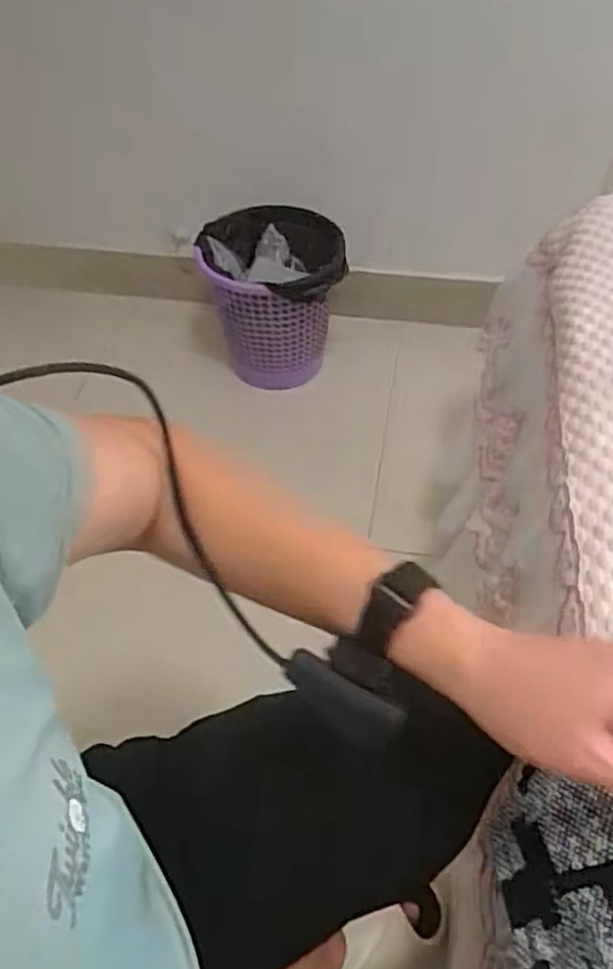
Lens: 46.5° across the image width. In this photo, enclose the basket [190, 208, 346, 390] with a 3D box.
[{"bbox_3d":[-0.058,-0.322,1.327,0.244,0.303,0.254,-2,51,1],"label":"basket"}]

